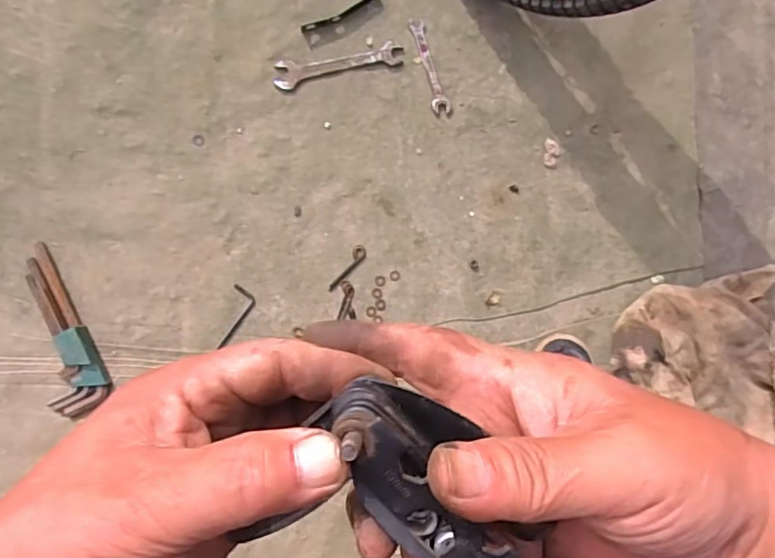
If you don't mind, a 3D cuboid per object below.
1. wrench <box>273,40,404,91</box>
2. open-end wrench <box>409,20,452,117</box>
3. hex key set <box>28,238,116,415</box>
[{"bbox_3d":[-0.056,-0.247,0.659,0.149,0.005,0.031,-13,89,-9],"label":"wrench"},{"bbox_3d":[0.052,-0.249,0.673,0.023,0.007,0.114,-17,89,-9],"label":"open-end wrench"},{"bbox_3d":[-0.343,0.049,0.592,0.050,0.018,0.169,-25,91,-9],"label":"hex key set"}]

